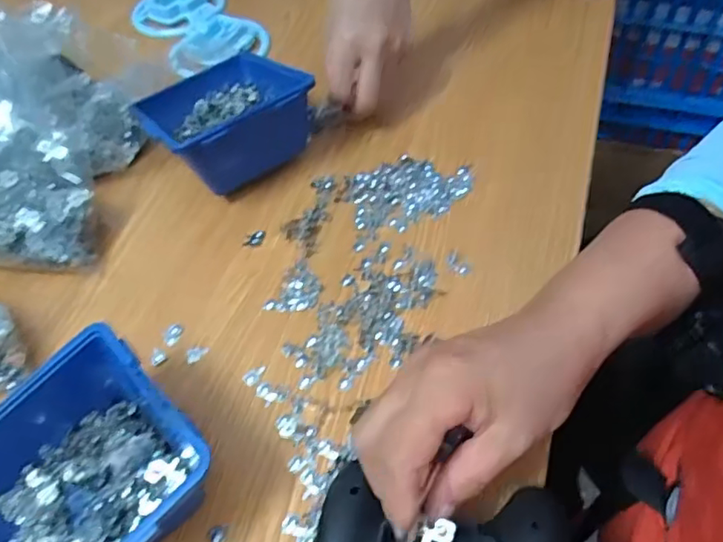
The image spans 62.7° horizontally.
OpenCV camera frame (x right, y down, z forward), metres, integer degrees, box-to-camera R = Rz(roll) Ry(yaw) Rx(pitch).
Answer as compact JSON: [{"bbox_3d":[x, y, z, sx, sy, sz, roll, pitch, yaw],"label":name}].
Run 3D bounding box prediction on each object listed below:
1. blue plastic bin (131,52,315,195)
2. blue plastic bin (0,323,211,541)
[{"bbox_3d":[-0.115,-0.132,0.490,0.118,0.076,0.140,-31,57,-17],"label":"blue plastic bin"},{"bbox_3d":[-0.156,0.119,0.318,0.136,0.066,0.120,-38,59,-21],"label":"blue plastic bin"}]

